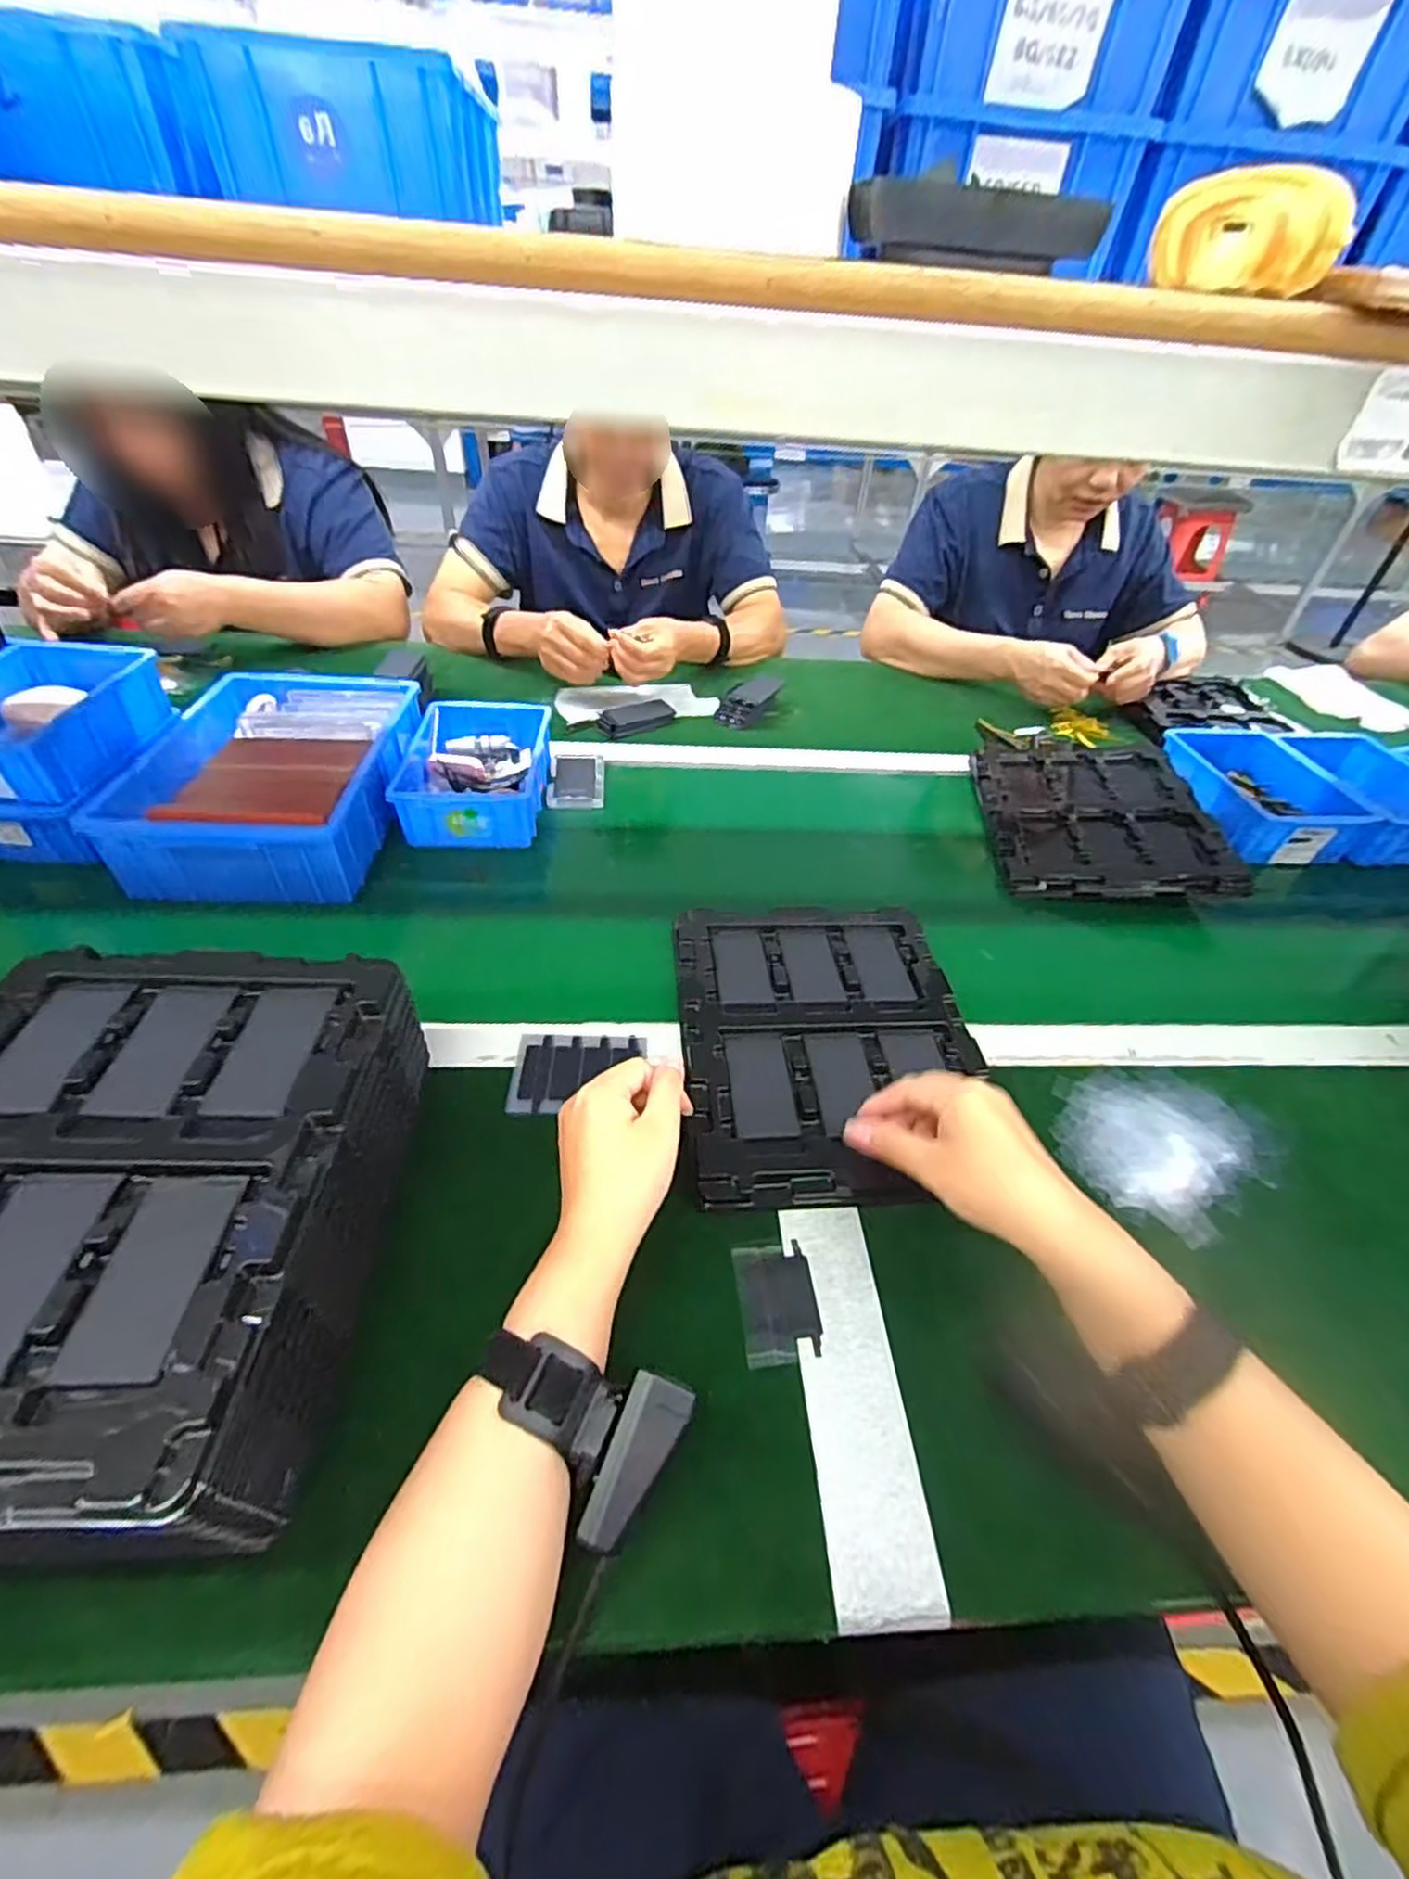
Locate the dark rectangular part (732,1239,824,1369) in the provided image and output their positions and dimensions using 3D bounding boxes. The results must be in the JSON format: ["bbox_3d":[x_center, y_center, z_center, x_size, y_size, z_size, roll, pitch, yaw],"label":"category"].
[{"bbox_3d":[0.042,0.207,0.407,0.044,0.004,0.063,-2,43,-7],"label":"dark rectangular part"}]

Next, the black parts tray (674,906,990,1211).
[{"bbox_3d":[0.092,0.068,0.548,0.217,0.015,0.273,-1,43,-6],"label":"black parts tray"}]

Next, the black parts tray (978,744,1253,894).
[{"bbox_3d":[0.426,-0.145,0.788,0.220,0.020,0.286,2,44,12],"label":"black parts tray"}]

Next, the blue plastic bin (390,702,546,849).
[{"bbox_3d":[-0.240,-0.177,0.750,0.136,0.059,0.195,1,43,-5],"label":"blue plastic bin"}]

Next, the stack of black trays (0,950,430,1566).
[{"bbox_3d":[-0.292,0.137,0.366,0.218,0.086,0.270,1,43,-4],"label":"stack of black trays"}]

